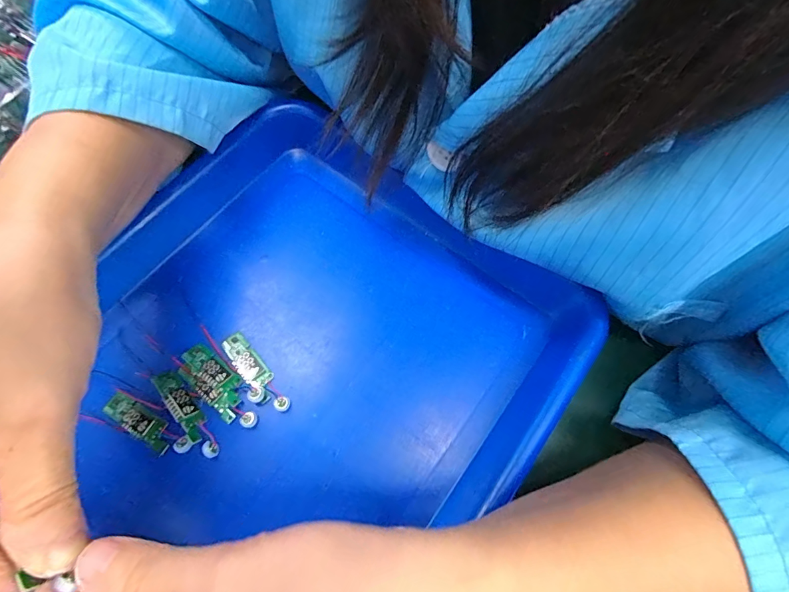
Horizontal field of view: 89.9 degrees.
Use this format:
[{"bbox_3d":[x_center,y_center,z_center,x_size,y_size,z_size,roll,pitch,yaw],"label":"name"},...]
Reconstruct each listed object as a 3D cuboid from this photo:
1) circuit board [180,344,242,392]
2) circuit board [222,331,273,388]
[{"bbox_3d":[-0.099,0.039,0.211,0.035,0.004,0.012,35,74,12],"label":"circuit board"},{"bbox_3d":[-0.081,0.035,0.216,0.014,0.004,0.034,-41,75,-13],"label":"circuit board"}]

